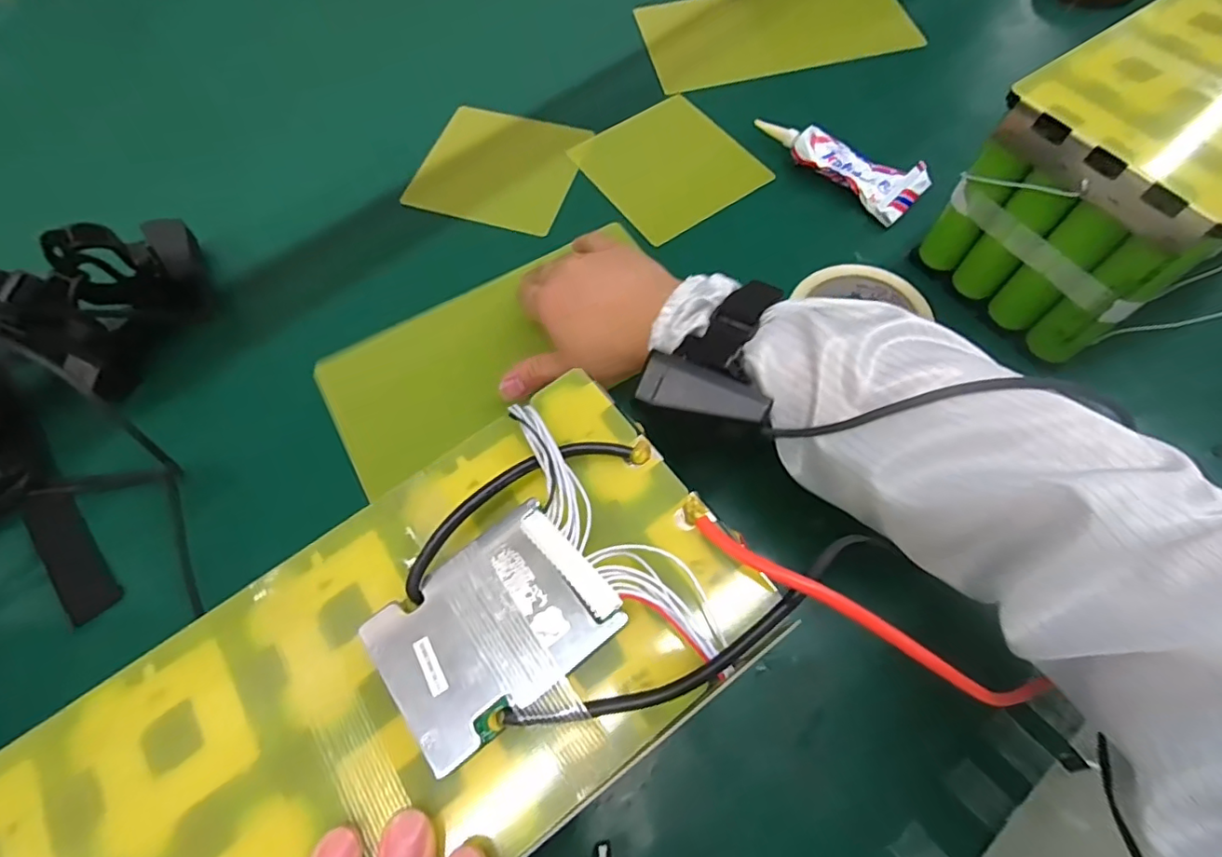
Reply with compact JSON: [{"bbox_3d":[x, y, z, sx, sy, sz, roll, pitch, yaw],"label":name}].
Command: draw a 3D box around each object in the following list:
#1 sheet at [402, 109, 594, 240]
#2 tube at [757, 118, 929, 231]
[{"bbox_3d":[-0.104,-0.242,0.518,0.137,0.007,0.122,16,74,5],"label":"sheet"},{"bbox_3d":[0.196,-0.236,0.483,0.044,0.025,0.149,-42,71,-15],"label":"tube"}]

